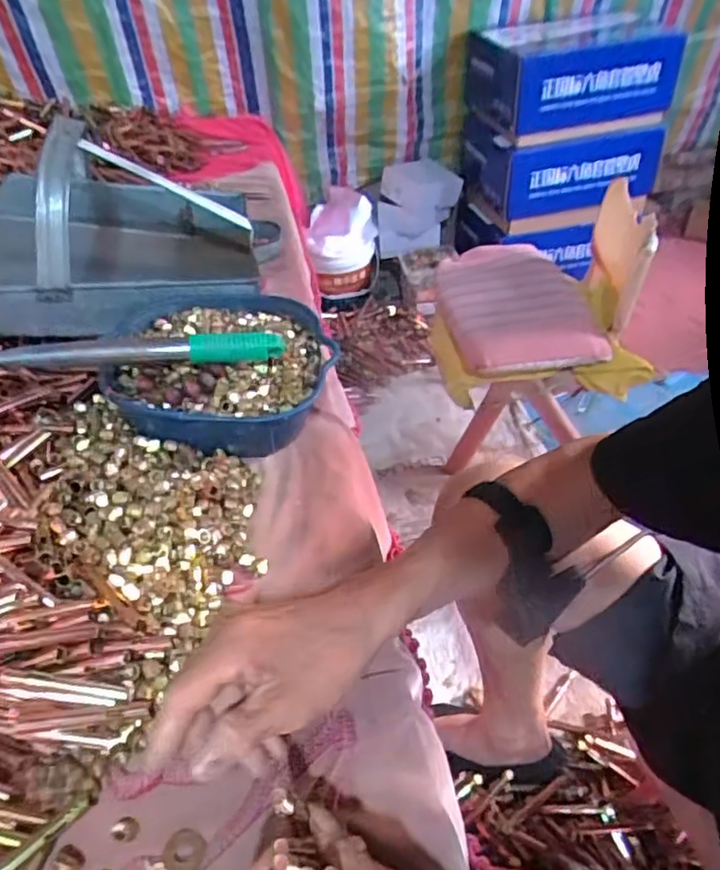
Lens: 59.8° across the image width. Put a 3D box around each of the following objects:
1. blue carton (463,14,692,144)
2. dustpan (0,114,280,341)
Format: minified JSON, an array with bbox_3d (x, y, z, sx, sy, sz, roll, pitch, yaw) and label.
[{"bbox_3d":[0.531,-0.932,1.617,0.431,0.213,0.378,-6,42,-2],"label":"blue carton"},{"bbox_3d":[-0.328,-0.269,0.824,0.397,0.242,0.335,-12,43,-9],"label":"dustpan"}]

